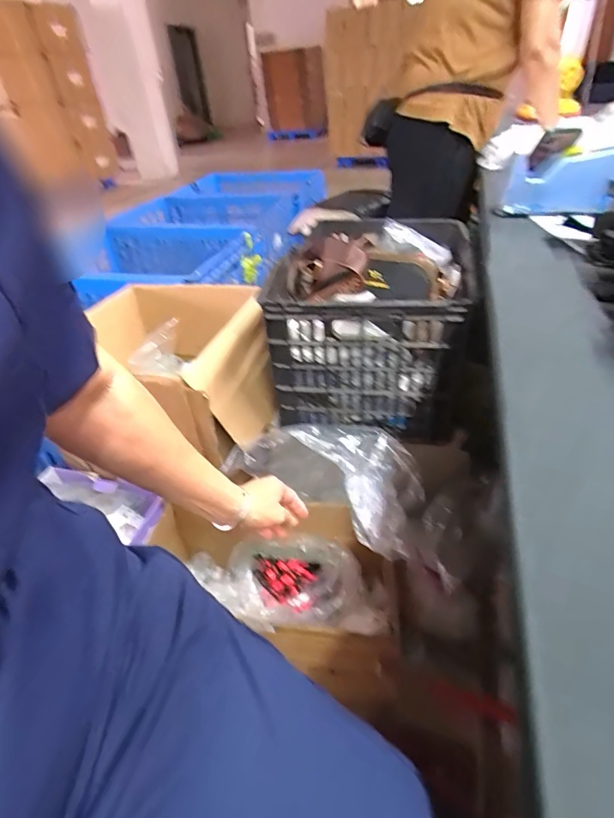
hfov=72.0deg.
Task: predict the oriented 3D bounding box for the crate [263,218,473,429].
[{"bbox_3d":[0.137,-0.211,0.878,0.349,0.249,0.478,5,40,12],"label":"crate"}]

